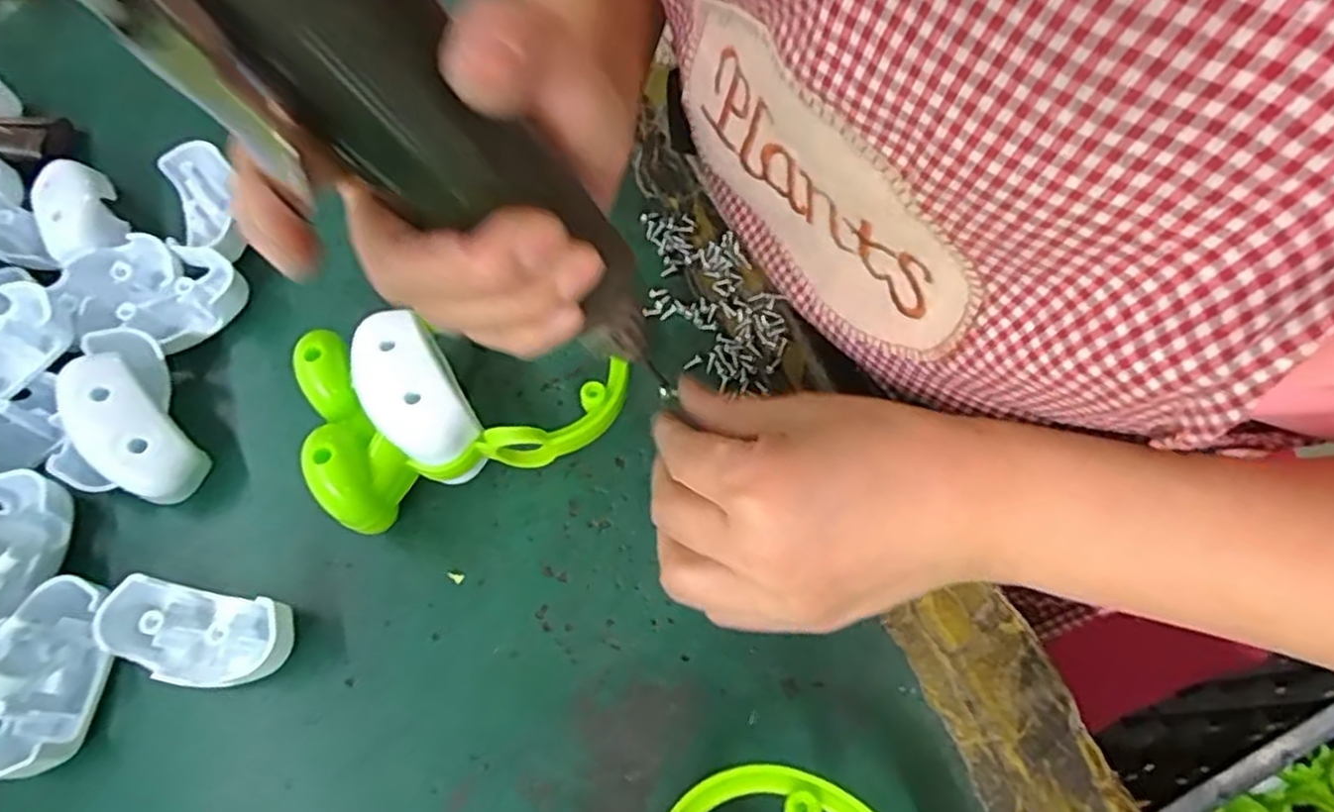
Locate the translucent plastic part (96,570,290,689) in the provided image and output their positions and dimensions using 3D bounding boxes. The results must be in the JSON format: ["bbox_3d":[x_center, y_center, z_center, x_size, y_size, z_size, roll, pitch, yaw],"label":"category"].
[{"bbox_3d":[-0.173,0.085,0.272,0.063,0.026,0.033,7,67,6],"label":"translucent plastic part"}]

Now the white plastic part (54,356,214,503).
[{"bbox_3d":[-0.216,0.009,0.293,0.030,0.019,0.065,-40,95,-13],"label":"white plastic part"}]

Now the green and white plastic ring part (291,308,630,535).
[{"bbox_3d":[-0.076,0.000,0.291,0.117,0.051,0.074,-14,66,-3],"label":"green and white plastic ring part"}]

